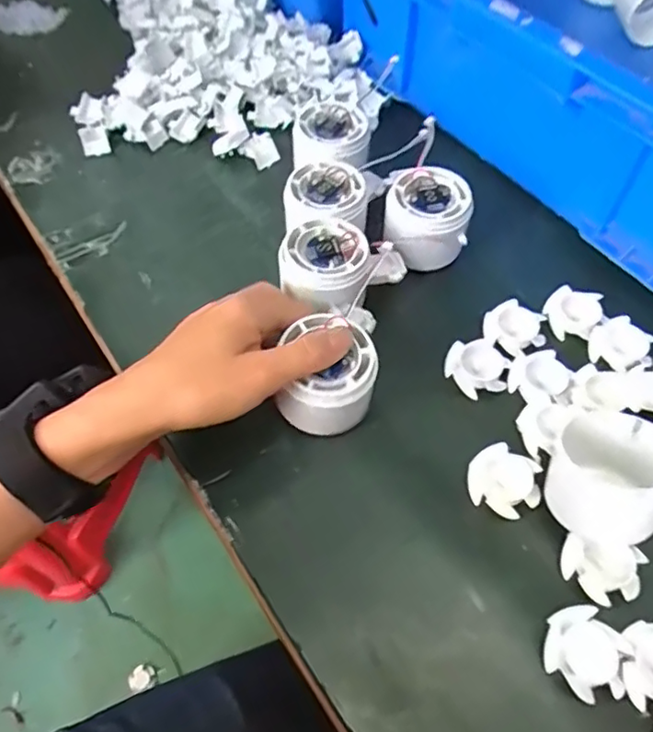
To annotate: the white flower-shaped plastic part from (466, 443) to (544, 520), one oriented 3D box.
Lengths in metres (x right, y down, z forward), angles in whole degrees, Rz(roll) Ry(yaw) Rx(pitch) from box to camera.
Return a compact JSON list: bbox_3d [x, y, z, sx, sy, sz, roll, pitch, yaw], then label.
[{"bbox_3d":[0.103,0.067,0.338,0.040,0.012,0.038,0,58,1],"label":"white flower-shaped plastic part"}]

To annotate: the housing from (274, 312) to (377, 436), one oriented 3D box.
[{"bbox_3d":[-0.002,0.006,0.344,0.060,0.049,0.054,-17,58,-7],"label":"housing"}]

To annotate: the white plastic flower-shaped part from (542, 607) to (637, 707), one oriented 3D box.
[{"bbox_3d":[0.128,0.141,0.288,0.038,0.009,0.040,0,58,1],"label":"white plastic flower-shaped part"}]

